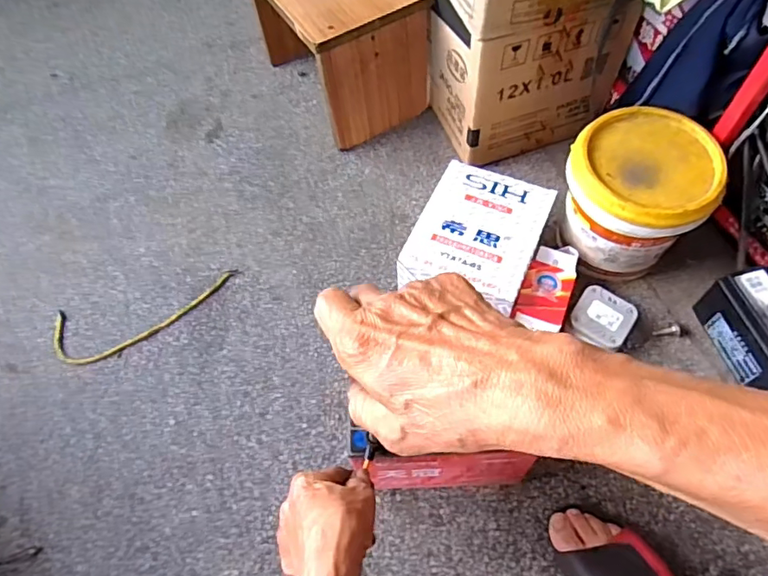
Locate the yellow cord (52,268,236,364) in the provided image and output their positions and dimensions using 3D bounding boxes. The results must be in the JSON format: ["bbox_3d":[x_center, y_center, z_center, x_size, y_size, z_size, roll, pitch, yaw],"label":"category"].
[{"bbox_3d":[-0.336,0.041,0.751,0.260,0.020,0.101,-14,60,-5],"label":"yellow cord"}]

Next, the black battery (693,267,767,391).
[{"bbox_3d":[0.468,0.058,0.649,0.077,0.098,0.145,-11,60,-3],"label":"black battery"}]

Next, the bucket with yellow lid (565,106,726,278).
[{"bbox_3d":[0.322,-0.117,0.690,0.163,0.150,0.163,-1,60,2],"label":"bucket with yellow lid"}]

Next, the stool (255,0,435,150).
[{"bbox_3d":[-0.077,-0.423,0.882,0.199,0.222,0.282,-29,63,-13],"label":"stool"}]

